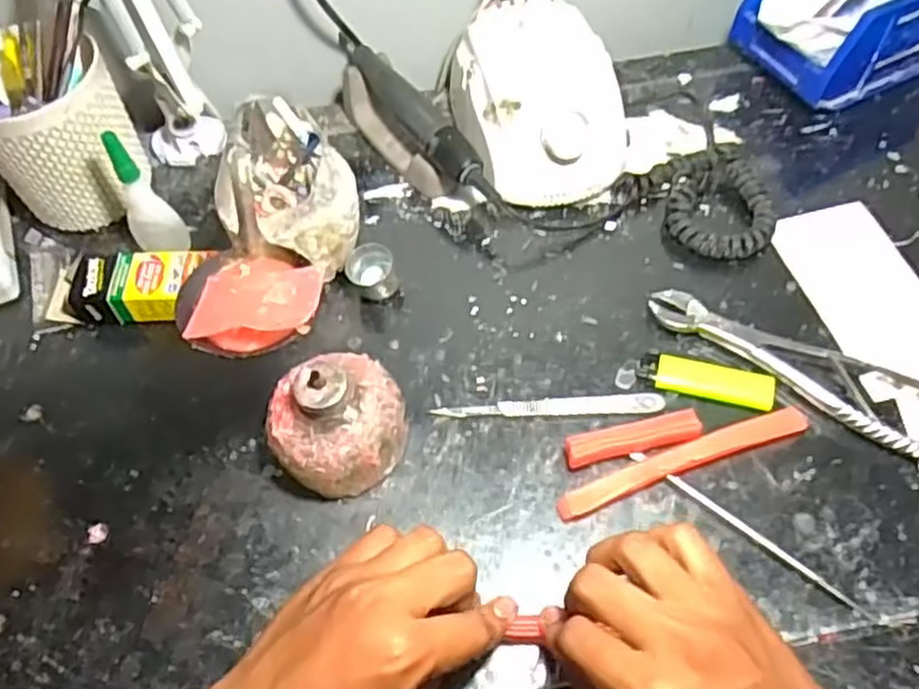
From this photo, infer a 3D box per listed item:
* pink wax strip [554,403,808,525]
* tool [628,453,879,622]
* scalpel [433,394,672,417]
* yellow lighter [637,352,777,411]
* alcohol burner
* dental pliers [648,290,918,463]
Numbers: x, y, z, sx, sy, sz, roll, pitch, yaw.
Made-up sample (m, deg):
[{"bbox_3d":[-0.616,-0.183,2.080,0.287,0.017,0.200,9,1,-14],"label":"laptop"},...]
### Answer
[{"bbox_3d":[0.128,0.066,0.433,0.153,0.011,0.018,-19,59,-9],"label":"pink wax strip"},{"bbox_3d":[0.157,0.100,0.412,0.144,0.004,0.007,34,66,21],"label":"tool"},{"bbox_3d":[0.055,0.037,0.460,0.137,0.004,0.012,-2,58,1],"label":"scalpel"},{"bbox_3d":[0.149,0.024,0.455,0.080,0.009,0.024,9,59,8],"label":"yellow lighter"},{"bbox_3d":[-0.067,0.043,0.420,0.072,0.077,0.066,-1,58,2],"label":"alcohol burner"},{"bbox_3d":[0.209,0.015,0.461,0.196,0.014,0.049,26,63,18],"label":"dental pliers"}]

